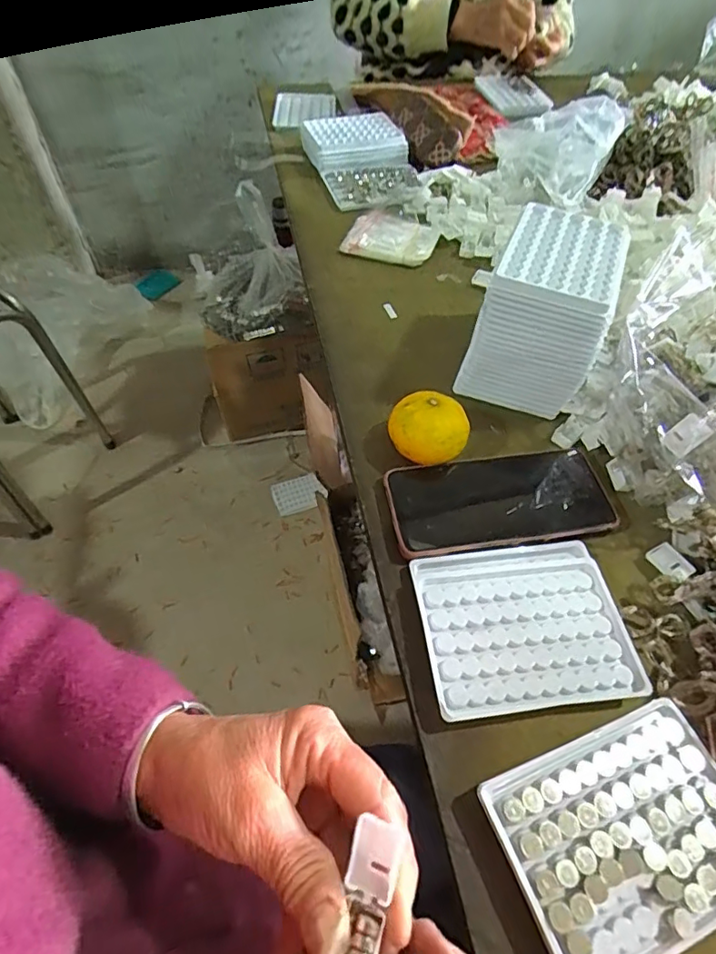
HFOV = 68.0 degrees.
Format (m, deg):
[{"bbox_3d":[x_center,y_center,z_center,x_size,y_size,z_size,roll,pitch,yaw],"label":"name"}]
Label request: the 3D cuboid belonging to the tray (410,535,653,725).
[{"bbox_3d":[0.108,0.096,0.350,0.129,0.007,0.108,-5,55,-5],"label":"tray"}]

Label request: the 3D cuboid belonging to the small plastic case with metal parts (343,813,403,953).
[{"bbox_3d":[0.004,0.169,0.211,0.015,0.006,0.053,9,68,5],"label":"small plastic case with metal parts"}]

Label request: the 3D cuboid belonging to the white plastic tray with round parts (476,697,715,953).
[{"bbox_3d":[0.142,0.187,0.280,0.129,0.016,0.094,-18,57,-13],"label":"white plastic tray with round parts"}]

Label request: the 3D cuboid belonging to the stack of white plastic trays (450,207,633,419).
[{"bbox_3d":[0.158,-0.146,0.461,0.104,0.107,0.132,17,56,11],"label":"stack of white plastic trays"}]

